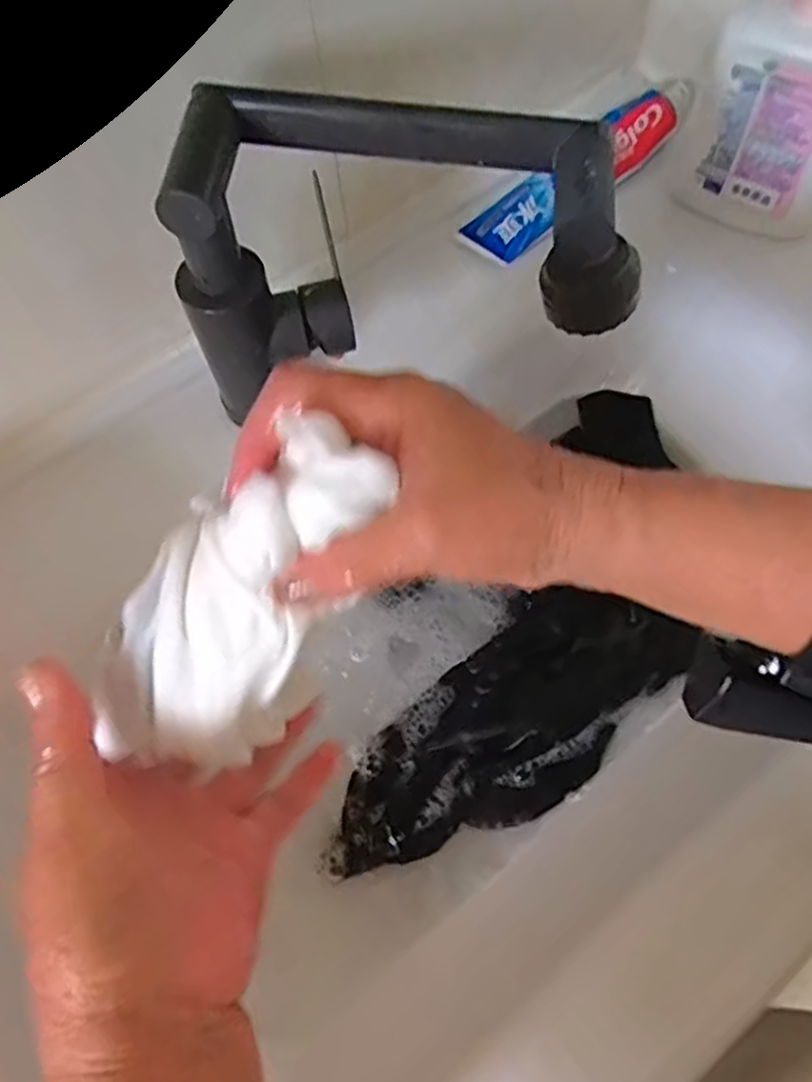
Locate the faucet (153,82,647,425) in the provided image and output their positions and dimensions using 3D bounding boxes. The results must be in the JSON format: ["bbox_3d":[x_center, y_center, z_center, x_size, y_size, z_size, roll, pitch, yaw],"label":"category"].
[{"bbox_3d":[-0.002,-0.149,0.386,0.228,0.136,0.075,0,63,4],"label":"faucet"}]

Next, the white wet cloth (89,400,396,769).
[{"bbox_3d":[-0.057,0.021,0.263,0.059,0.047,0.136,41,111,21],"label":"white wet cloth"}]

